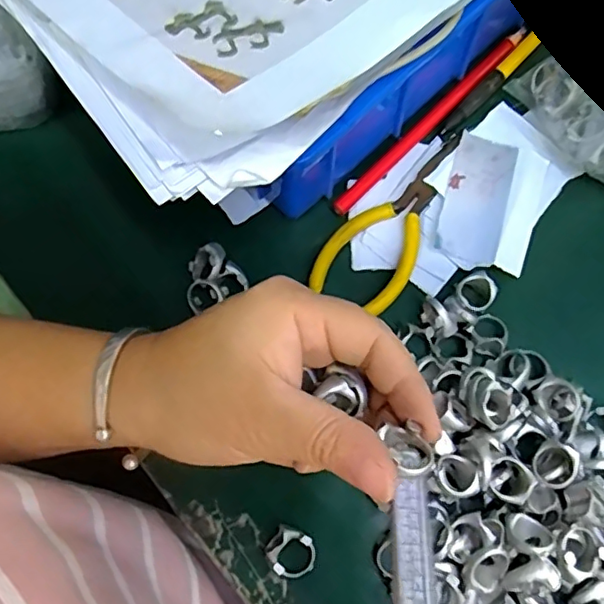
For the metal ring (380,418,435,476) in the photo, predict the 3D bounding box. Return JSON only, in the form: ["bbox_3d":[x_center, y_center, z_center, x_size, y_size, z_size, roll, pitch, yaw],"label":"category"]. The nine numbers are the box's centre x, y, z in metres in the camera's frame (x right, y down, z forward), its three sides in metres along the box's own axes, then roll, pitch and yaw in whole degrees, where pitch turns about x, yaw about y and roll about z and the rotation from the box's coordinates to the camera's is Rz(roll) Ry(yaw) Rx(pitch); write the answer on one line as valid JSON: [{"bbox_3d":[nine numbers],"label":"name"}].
[{"bbox_3d":[0.037,0.051,0.201,0.013,0.008,0.021,-31,75,-7],"label":"metal ring"}]

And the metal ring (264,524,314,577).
[{"bbox_3d":[-0.005,0.119,0.272,0.023,0.014,0.021,0,74,1],"label":"metal ring"}]

